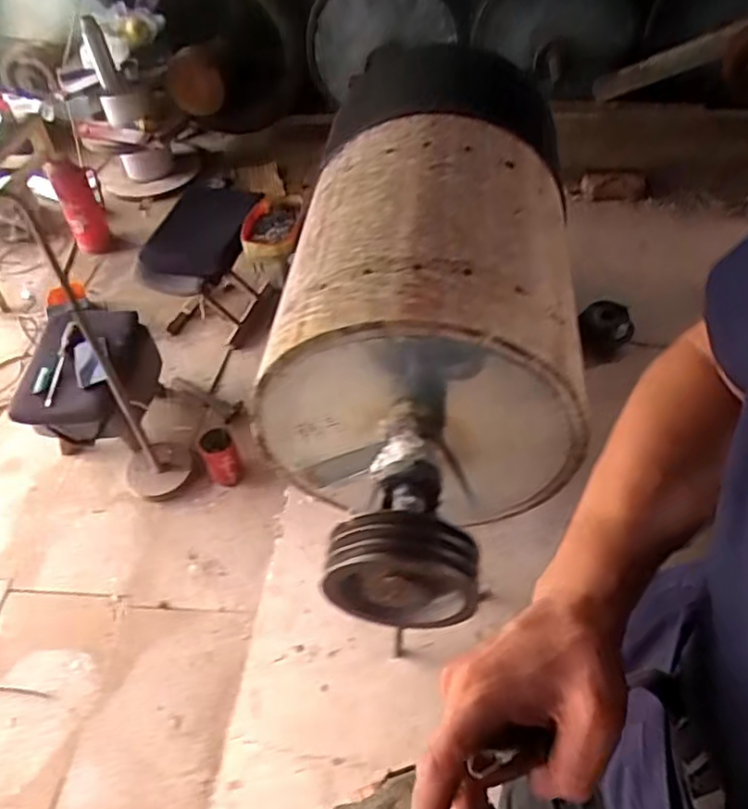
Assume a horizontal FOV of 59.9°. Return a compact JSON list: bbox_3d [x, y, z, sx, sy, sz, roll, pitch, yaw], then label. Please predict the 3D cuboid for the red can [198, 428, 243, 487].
[{"bbox_3d":[-0.385,0.130,1.628,0.077,0.146,0.076,-3,49,4],"label":"red can"}]

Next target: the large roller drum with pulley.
[{"bbox_3d":[0.081,-0.085,1.258,0.550,0.525,0.927,-2,49,4],"label":"large roller drum with pulley"}]

